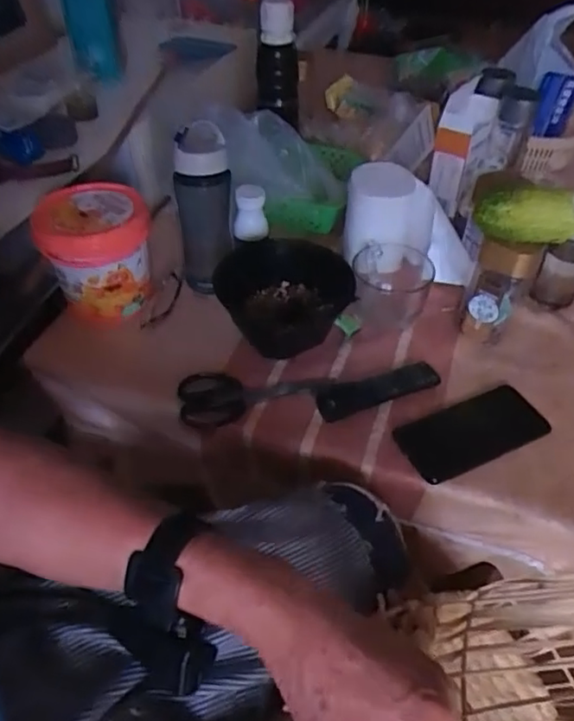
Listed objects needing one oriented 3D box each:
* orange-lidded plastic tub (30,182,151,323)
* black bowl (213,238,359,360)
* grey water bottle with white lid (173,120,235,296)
[{"bbox_3d":[-0.235,-0.133,0.742,0.126,0.119,0.118,1,46,-1],"label":"orange-lidded plastic tub"},{"bbox_3d":[-0.003,-0.084,0.748,0.168,0.078,0.148,2,46,1],"label":"black bowl"},{"bbox_3d":[-0.103,-0.181,0.750,0.067,0.213,0.060,-5,46,-6],"label":"grey water bottle with white lid"}]

